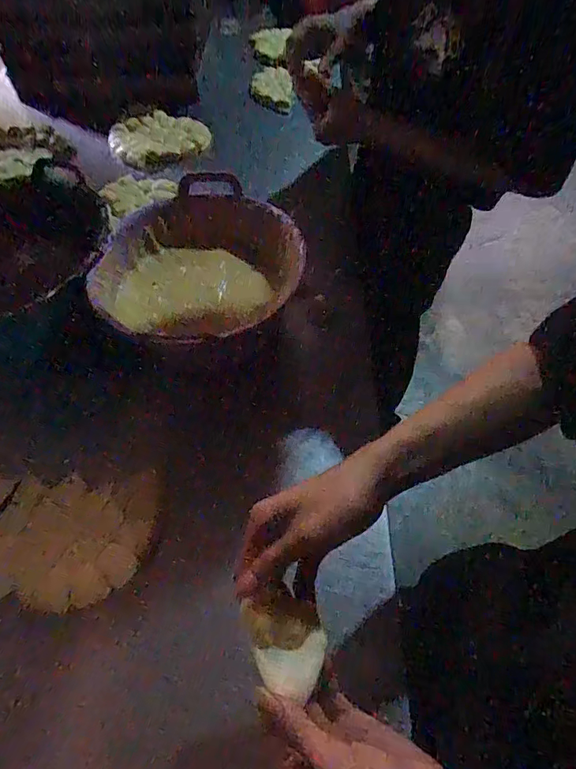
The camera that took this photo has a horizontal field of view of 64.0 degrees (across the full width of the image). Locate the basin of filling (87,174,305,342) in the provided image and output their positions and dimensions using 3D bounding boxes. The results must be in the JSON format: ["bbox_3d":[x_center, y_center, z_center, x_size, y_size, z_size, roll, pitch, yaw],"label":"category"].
[{"bbox_3d":[-0.118,-0.180,0.675,0.271,0.099,0.254,-1,57,1],"label":"basin of filling"}]

